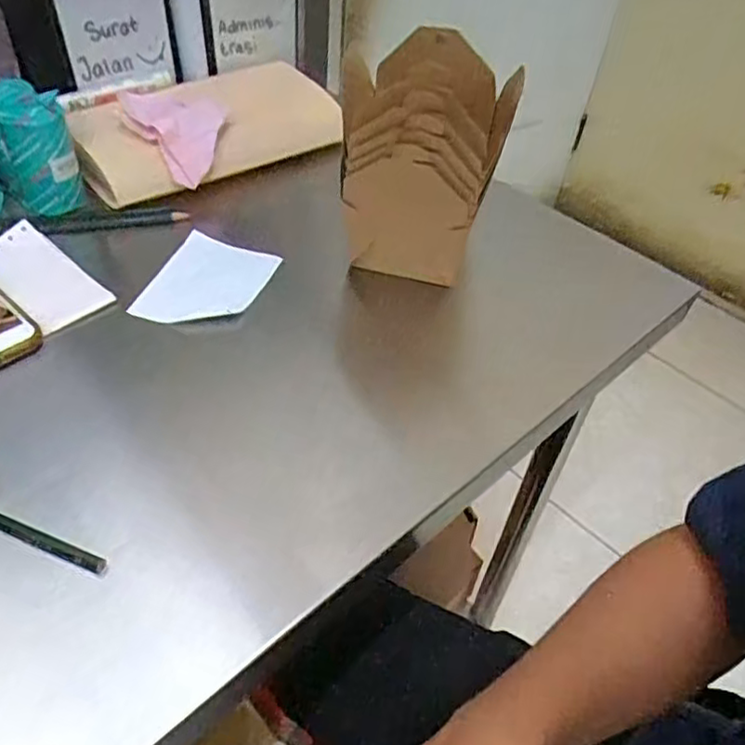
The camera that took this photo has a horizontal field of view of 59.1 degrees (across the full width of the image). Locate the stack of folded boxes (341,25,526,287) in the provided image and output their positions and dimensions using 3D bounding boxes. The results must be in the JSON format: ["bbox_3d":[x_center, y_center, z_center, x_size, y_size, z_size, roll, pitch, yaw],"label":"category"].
[{"bbox_3d":[0.038,-0.174,0.522,0.119,0.183,0.158,7,44,1],"label":"stack of folded boxes"}]

